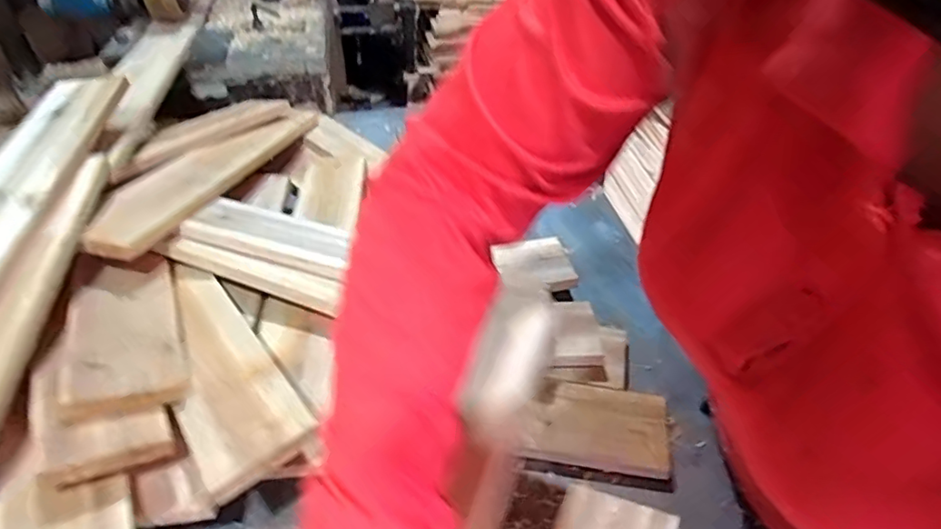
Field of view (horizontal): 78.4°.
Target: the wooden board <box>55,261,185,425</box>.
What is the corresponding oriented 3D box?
[{"bbox_3d":[-0.295,0.052,0.487,0.082,0.023,0.189,-18,45,-20],"label":"wooden board"}]

